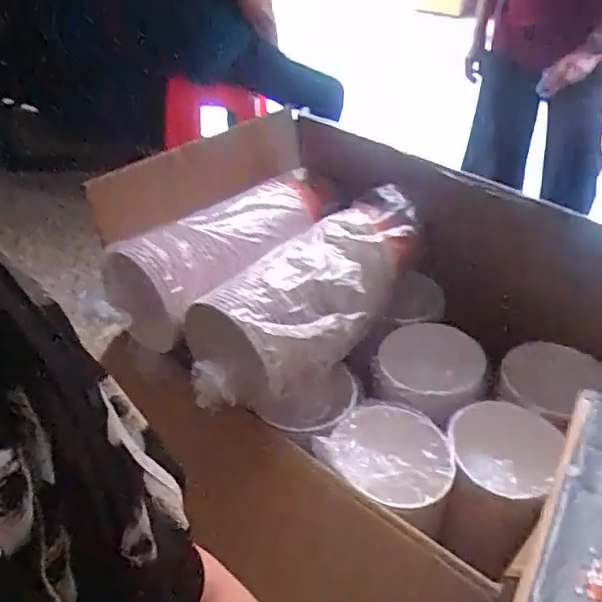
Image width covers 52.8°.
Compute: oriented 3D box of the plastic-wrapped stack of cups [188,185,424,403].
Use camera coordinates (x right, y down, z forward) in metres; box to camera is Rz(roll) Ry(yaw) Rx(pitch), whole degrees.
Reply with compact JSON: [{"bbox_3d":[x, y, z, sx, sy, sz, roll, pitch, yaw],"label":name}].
[{"bbox_3d":[0.019,-0.007,0.896,0.184,0.140,0.442,44,54,9],"label":"plastic-wrapped stack of cups"}]

